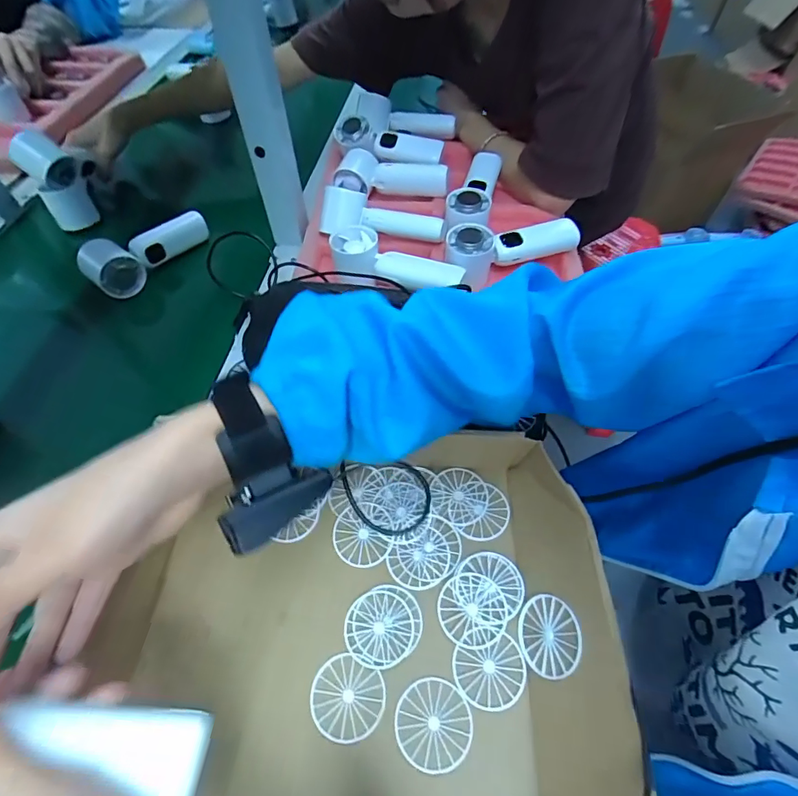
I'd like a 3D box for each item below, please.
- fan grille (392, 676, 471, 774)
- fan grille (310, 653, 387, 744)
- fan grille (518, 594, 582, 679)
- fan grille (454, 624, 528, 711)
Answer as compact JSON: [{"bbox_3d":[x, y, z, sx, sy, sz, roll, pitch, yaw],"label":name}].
[{"bbox_3d":[0.023,0.219,0.295,0.050,0.004,0.049,6,57,3],"label":"fan grille"},{"bbox_3d":[-0.036,0.208,0.303,0.050,0.005,0.047,0,56,0],"label":"fan grille"},{"bbox_3d":[0.104,0.165,0.304,0.005,0.048,0.049,23,60,-27],"label":"fan grille"},{"bbox_3d":[0.064,0.190,0.310,0.049,0.007,0.049,7,57,4],"label":"fan grille"}]

